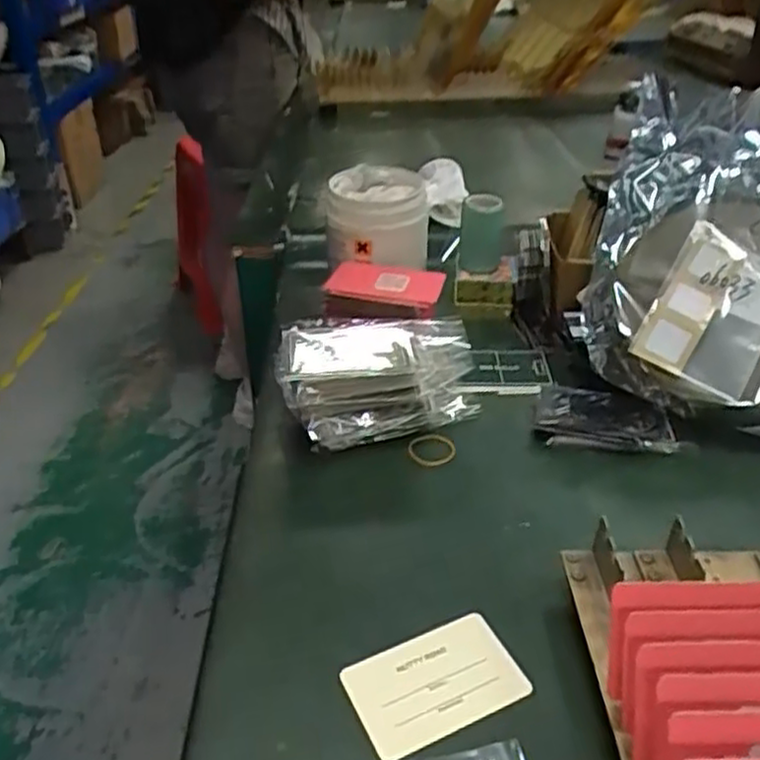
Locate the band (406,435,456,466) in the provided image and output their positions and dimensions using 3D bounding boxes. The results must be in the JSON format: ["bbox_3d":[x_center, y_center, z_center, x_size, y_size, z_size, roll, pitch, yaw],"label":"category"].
[{"bbox_3d":[0.037,0.051,0.524,0.034,0.004,0.028,1,46,5],"label":"band"}]

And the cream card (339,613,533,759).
[{"bbox_3d":[0.028,0.153,0.373,0.085,0.004,0.053,-15,37,-21],"label":"cream card"}]

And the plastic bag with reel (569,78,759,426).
[{"bbox_3d":[0.265,-0.100,0.561,0.201,0.061,0.270,5,70,16],"label":"plastic bag with reel"}]

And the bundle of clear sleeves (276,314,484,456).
[{"bbox_3d":[-0.003,-0.005,0.548,0.137,0.066,0.101,-10,35,-13],"label":"bundle of clear sleeves"}]

